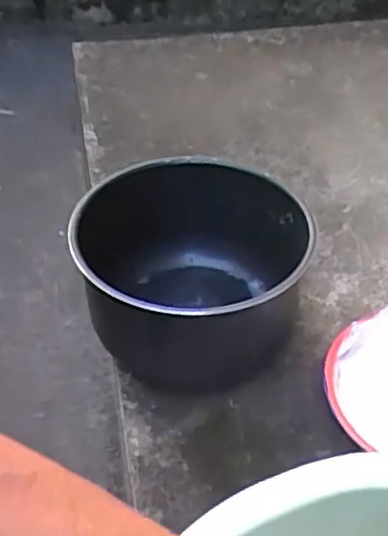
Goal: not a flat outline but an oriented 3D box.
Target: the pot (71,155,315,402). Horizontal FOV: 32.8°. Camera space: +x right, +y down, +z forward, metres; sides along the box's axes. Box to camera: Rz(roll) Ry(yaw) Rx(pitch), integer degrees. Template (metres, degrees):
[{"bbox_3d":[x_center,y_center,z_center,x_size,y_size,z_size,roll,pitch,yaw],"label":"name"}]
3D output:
[{"bbox_3d":[0.006,0.010,0.681,0.225,0.155,0.216,-1,41,1],"label":"pot"}]

